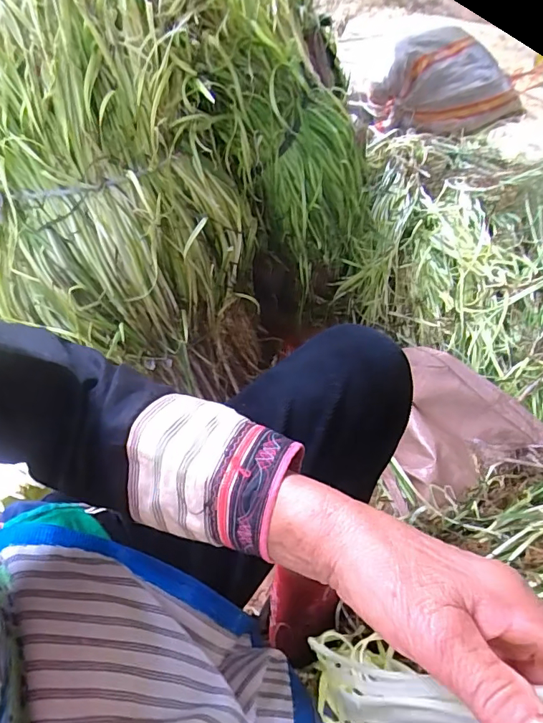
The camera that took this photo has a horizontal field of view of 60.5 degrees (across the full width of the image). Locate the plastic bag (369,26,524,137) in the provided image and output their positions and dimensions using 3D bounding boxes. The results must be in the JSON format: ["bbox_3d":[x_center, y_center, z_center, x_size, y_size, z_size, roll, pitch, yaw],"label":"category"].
[{"bbox_3d":[0.502,-0.778,1.293,0.437,0.199,0.143,-13,51,-10],"label":"plastic bag"}]

